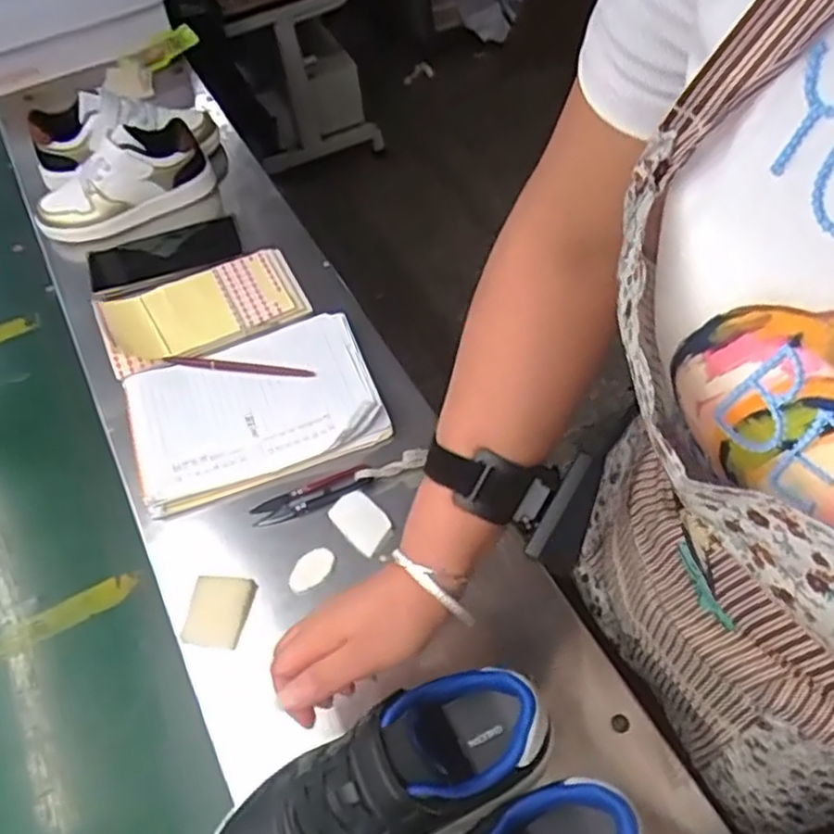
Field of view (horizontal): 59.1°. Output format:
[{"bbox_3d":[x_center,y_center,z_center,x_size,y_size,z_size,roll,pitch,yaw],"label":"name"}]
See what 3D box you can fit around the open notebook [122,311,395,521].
[{"bbox_3d":[-0.147,-0.013,0.652,0.214,0.022,0.153,-19,55,-8],"label":"open notebook"}]

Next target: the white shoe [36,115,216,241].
[{"bbox_3d":[-0.331,-0.267,0.816,0.194,0.084,0.078,-25,56,-13],"label":"white shoe"}]

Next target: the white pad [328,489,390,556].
[{"bbox_3d":[-0.045,0.083,0.591,0.034,0.005,0.055,-35,59,-18],"label":"white pad"}]

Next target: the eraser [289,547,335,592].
[{"bbox_3d":[-0.082,0.118,0.570,0.023,0.005,0.040,36,65,26],"label":"eraser"}]

